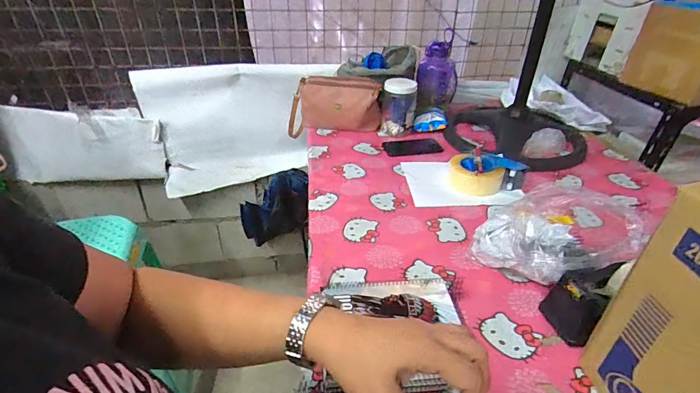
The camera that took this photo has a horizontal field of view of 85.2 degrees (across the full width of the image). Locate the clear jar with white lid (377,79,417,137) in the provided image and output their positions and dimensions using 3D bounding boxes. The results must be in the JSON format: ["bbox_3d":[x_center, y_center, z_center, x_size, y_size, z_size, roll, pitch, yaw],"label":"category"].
[{"bbox_3d":[0.139,-0.273,1.171,0.105,0.162,0.084,6,33,4],"label":"clear jar with white lid"}]

